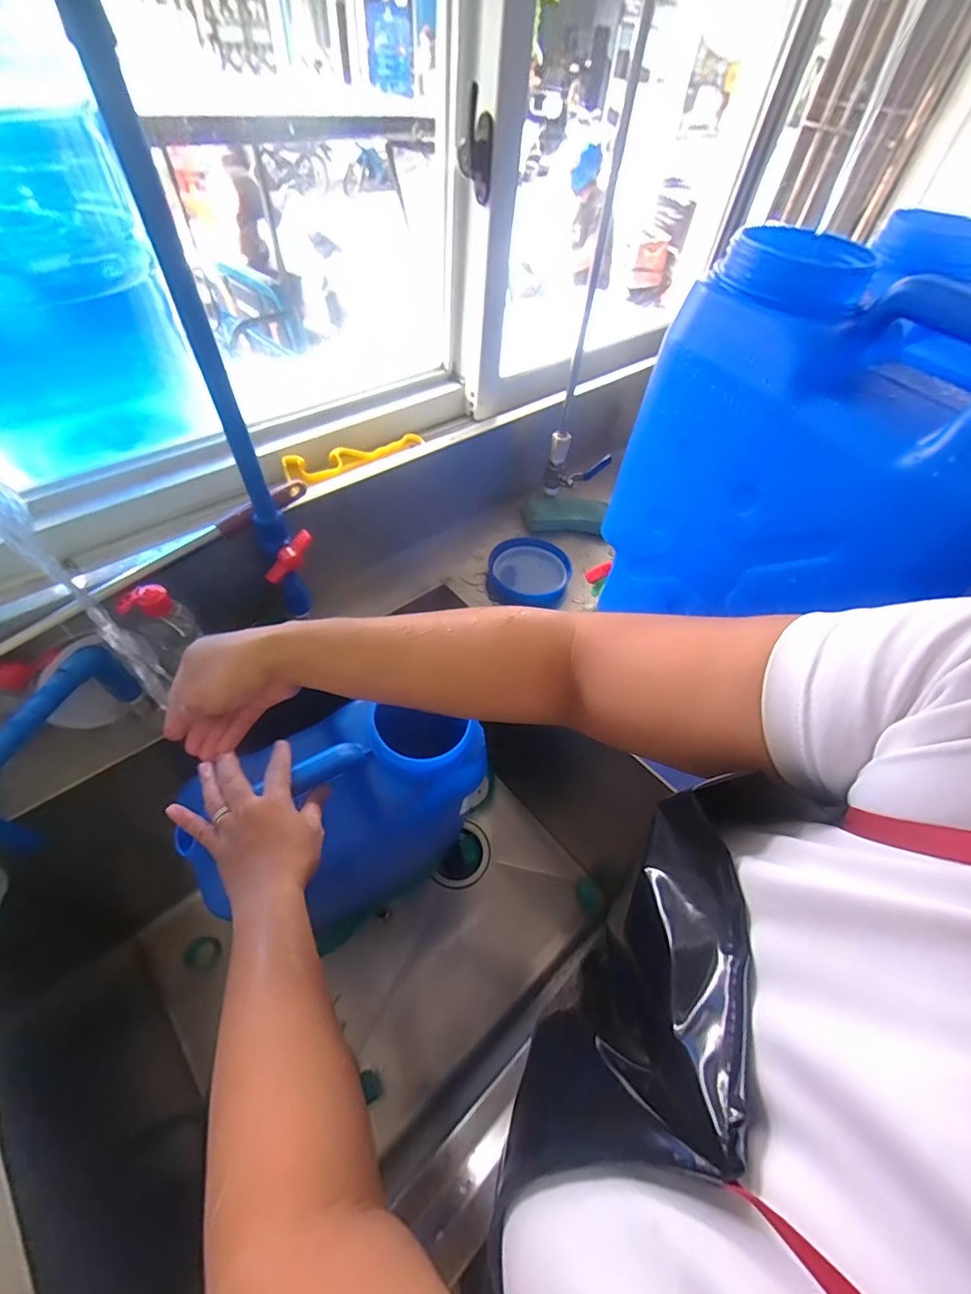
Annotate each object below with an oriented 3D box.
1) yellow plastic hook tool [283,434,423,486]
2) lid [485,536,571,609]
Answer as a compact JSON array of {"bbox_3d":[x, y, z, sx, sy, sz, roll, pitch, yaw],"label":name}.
[{"bbox_3d":[-0.168,-0.254,0.653,0.192,0.028,0.038,-29,60,-25],"label":"yellow plastic hook tool"},{"bbox_3d":[0.062,-0.117,0.747,0.117,0.032,0.138,5,52,-2],"label":"lid"}]

